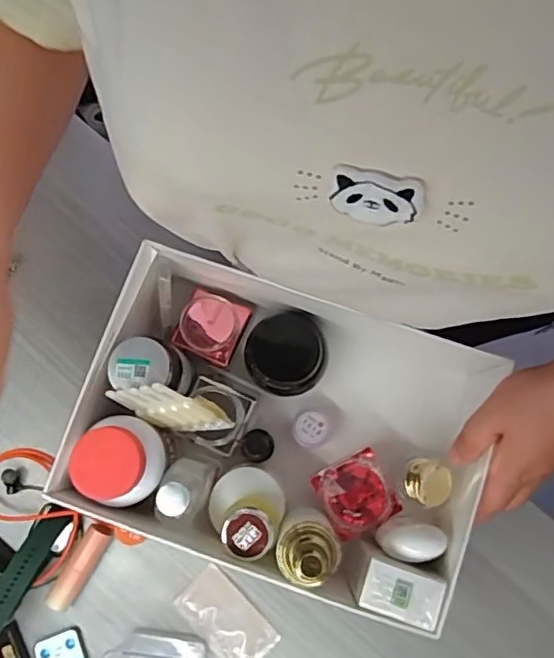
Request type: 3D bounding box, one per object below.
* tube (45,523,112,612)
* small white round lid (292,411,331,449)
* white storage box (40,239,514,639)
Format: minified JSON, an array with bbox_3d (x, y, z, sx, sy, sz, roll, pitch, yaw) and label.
[{"bbox_3d":[-0.171,0.207,0.509,0.020,0.015,0.076,30,79,5],"label":"tube"},{"bbox_3d":[0.029,0.089,0.517,0.031,0.025,0.031,0,80,1],"label":"small white round lid"},{"bbox_3d":[0.006,0.077,0.475,0.295,0.123,0.216,19,78,2],"label":"white storage box"}]

